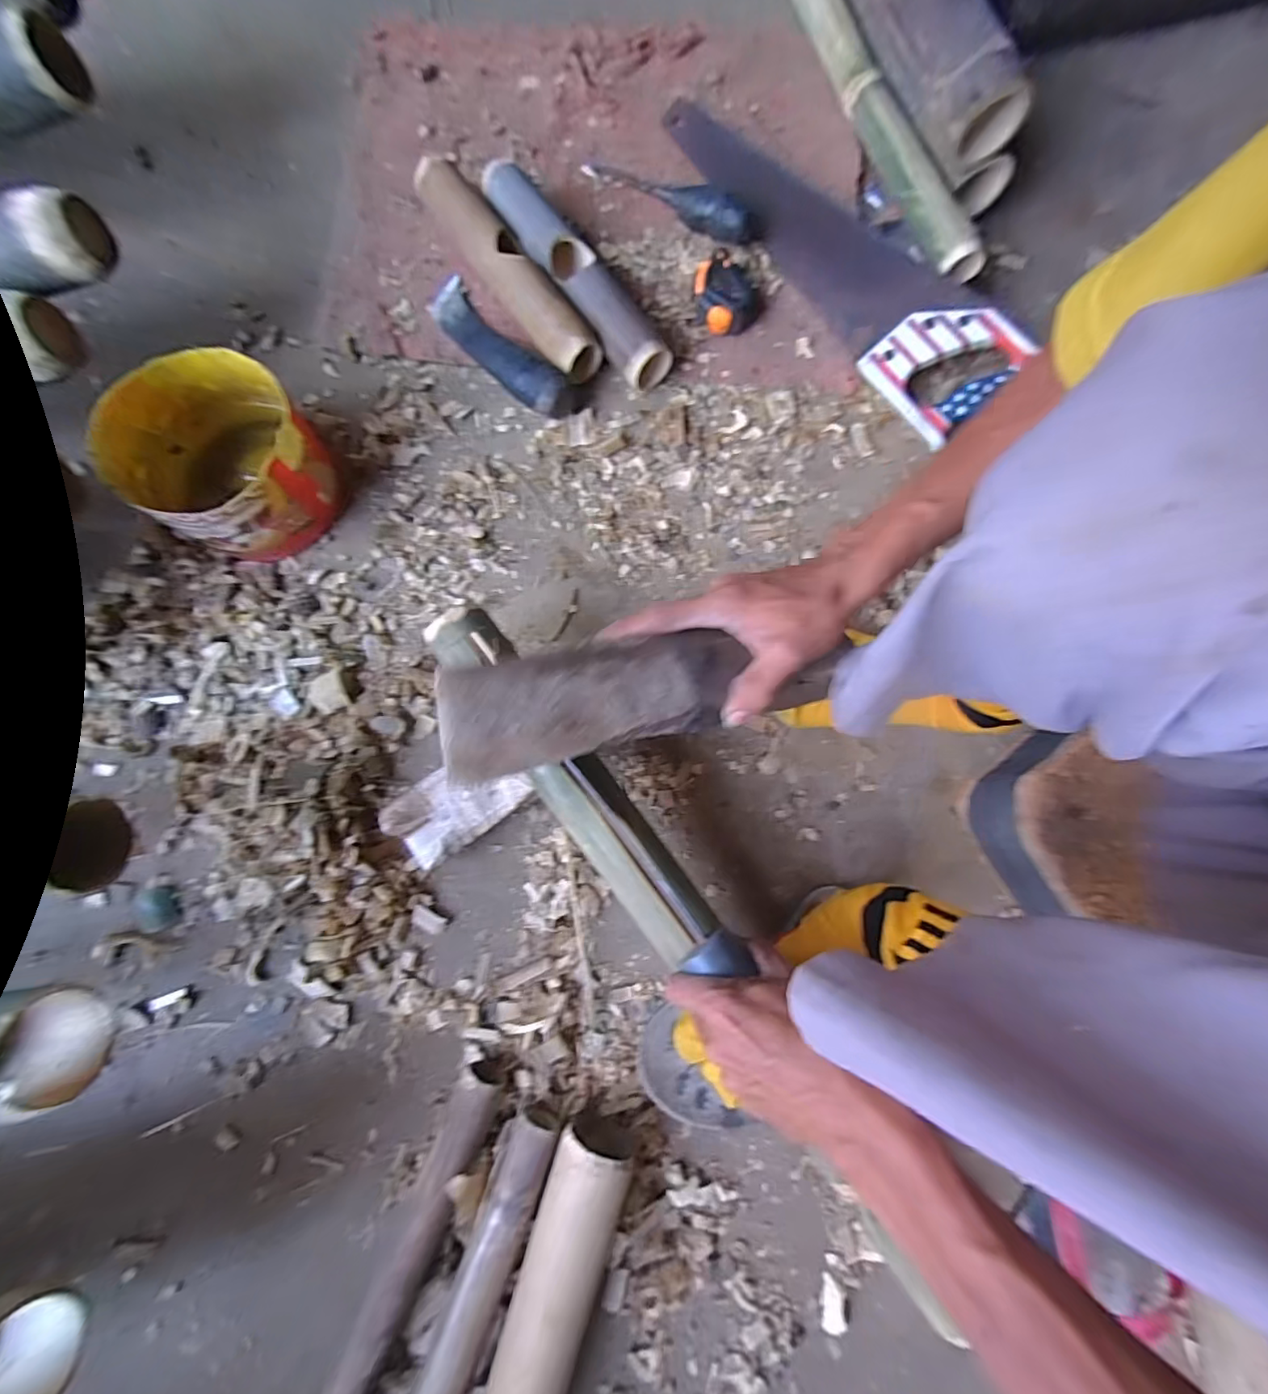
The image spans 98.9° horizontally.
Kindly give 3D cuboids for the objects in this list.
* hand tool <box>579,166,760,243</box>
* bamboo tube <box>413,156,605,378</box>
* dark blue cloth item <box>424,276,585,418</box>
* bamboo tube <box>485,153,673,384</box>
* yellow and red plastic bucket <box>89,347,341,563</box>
[{"bbox_3d":[0.039,-0.554,0.589,0.217,0.041,0.040,31,80,4],"label":"hand tool"},{"bbox_3d":[-0.131,-0.444,0.561,0.048,0.053,0.279,-35,82,-7],"label":"bamboo tube"},{"bbox_3d":[-0.135,-0.363,0.556,0.054,0.038,0.217,-43,83,-8],"label":"dark blue cloth item"},{"bbox_3d":[-0.059,-0.436,0.559,0.057,0.057,0.277,-37,83,-7],"label":"bamboo tube"},{"bbox_3d":[-0.368,-0.215,0.497,0.156,0.092,0.149,0,80,-1],"label":"yellow and red plastic bucket"}]

